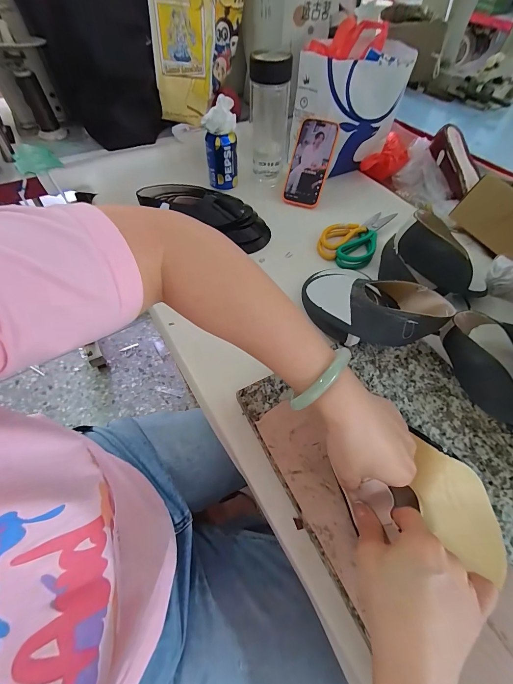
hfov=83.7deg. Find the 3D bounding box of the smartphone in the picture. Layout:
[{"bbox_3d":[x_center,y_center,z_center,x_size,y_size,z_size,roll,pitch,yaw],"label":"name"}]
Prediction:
[{"bbox_3d":[0.114,-0.377,0.608,0.079,0.019,0.169,17,101,6],"label":"smartphone"}]

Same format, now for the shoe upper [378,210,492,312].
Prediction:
[{"bbox_3d":[0.297,-0.131,0.449,0.172,0.106,0.073,17,58,9],"label":"shoe upper"}]

